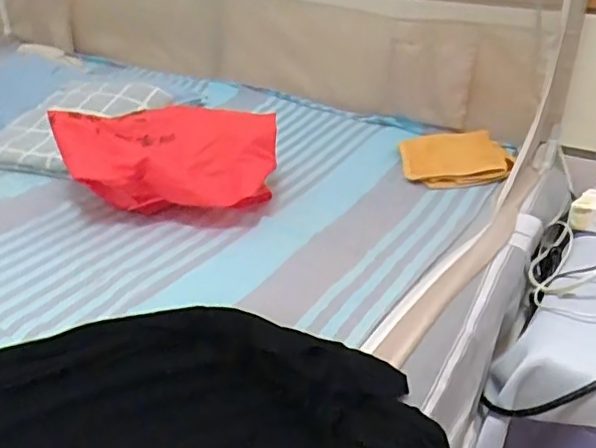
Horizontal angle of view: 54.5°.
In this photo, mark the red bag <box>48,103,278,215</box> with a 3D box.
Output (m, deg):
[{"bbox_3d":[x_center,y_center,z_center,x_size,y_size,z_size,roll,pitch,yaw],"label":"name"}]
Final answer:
[{"bbox_3d":[-0.215,-0.102,0.938,0.351,0.127,0.161,2,28,1],"label":"red bag"}]

